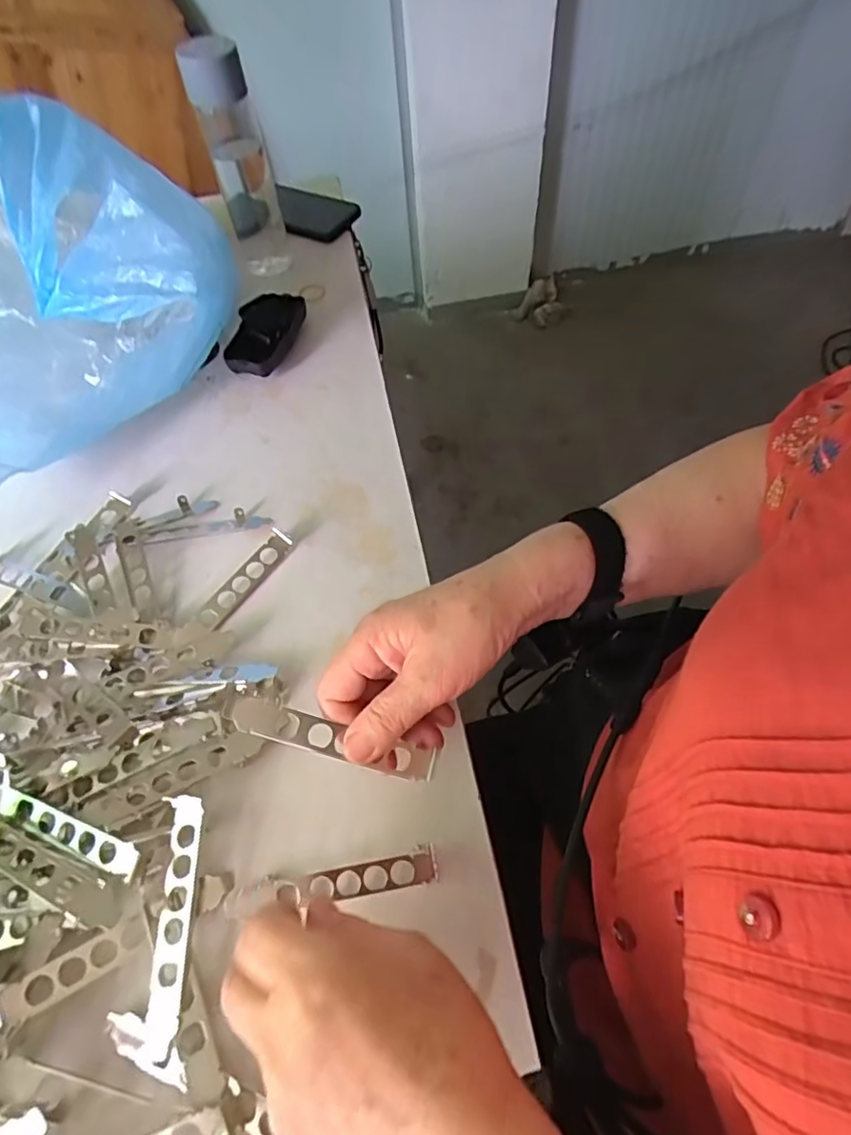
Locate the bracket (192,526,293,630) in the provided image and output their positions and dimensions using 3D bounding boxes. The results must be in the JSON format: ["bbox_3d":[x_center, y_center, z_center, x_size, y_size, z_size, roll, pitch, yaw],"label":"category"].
[{"bbox_3d":[-0.138,0.008,0.441,0.022,0.012,0.094,27,63,20],"label":"bracket"}]

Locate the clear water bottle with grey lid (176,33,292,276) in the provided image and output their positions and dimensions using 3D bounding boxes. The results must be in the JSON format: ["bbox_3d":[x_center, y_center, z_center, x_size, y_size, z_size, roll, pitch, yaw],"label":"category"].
[{"bbox_3d":[-0.191,-0.414,0.596,0.058,0.204,0.048,-25,59,-11],"label":"clear water bottle with grey lid"}]

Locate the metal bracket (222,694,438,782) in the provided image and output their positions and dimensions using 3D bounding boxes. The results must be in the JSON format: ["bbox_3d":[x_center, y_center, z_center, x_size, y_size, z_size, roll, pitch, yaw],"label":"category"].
[{"bbox_3d":[-0.052,0.096,0.320,0.120,0.004,0.019,18,73,-6],"label":"metal bracket"}]

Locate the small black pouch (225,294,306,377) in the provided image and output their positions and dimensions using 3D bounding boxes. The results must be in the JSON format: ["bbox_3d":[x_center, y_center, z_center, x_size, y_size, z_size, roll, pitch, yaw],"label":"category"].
[{"bbox_3d":[-0.160,-0.237,0.581,0.053,0.038,0.107,8,58,9],"label":"small black pouch"}]

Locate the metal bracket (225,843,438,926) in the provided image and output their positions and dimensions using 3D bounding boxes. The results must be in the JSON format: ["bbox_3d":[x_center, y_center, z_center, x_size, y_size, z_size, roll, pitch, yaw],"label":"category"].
[{"bbox_3d":[-0.054,0.178,0.325,0.119,0.010,0.020,-9,58,-1],"label":"metal bracket"}]

